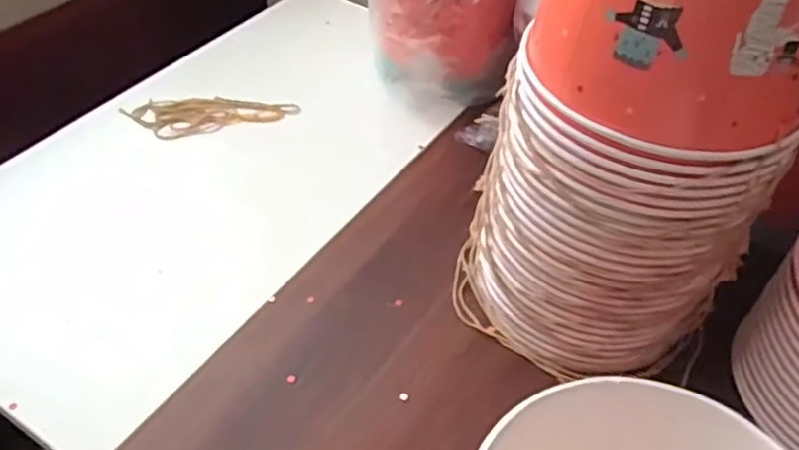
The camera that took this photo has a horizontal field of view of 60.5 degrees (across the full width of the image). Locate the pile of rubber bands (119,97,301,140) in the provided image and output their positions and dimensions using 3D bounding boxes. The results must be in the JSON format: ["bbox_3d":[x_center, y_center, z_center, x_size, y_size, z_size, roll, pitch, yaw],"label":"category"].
[{"bbox_3d":[-0.181,-0.110,0.667,0.156,0.015,0.048,-13,49,-16],"label":"pile of rubber bands"}]

